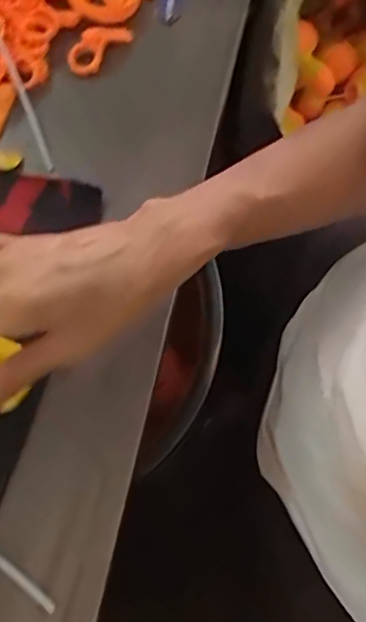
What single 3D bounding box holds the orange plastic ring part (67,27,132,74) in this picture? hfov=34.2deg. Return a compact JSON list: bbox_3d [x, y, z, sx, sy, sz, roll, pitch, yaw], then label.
[{"bbox_3d":[-0.061,-0.197,0.444,0.052,0.017,0.023,-24,71,-6],"label":"orange plastic ring part"}]

